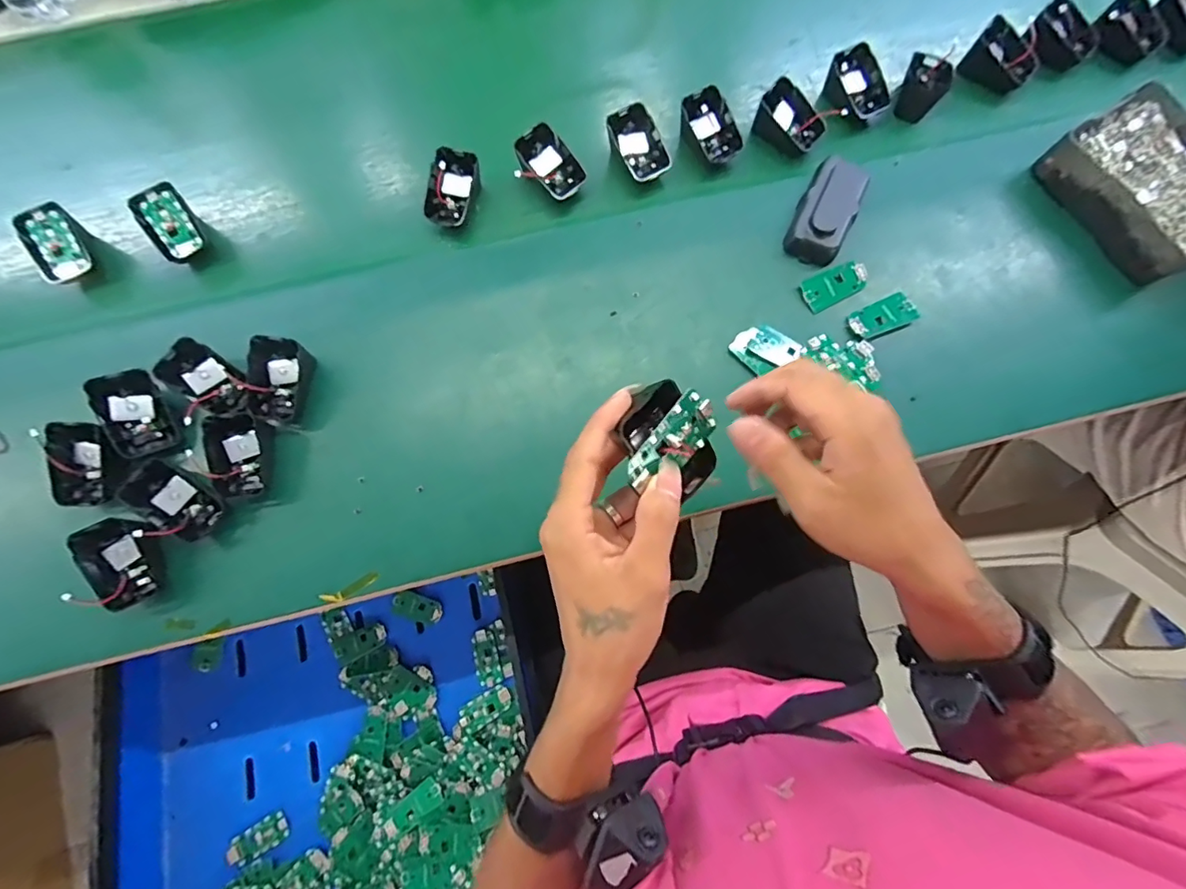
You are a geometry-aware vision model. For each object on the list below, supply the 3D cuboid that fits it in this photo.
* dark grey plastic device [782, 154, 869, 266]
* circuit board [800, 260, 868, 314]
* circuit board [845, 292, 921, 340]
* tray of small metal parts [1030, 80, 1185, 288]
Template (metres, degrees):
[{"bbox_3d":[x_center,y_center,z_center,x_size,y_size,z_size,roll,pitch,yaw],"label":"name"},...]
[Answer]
[{"bbox_3d":[0.221,-0.222,0.477,0.050,0.024,0.103,24,78,6],"label":"dark grey plastic device"},{"bbox_3d":[0.225,-0.149,0.472,0.065,0.004,0.031,-28,78,-5],"label":"circuit board"},{"bbox_3d":[0.266,-0.117,0.466,0.061,0.005,0.030,-23,77,-4],"label":"circuit board"},{"bbox_3d":[0.523,-0.244,0.481,0.124,0.048,0.157,-32,78,-6],"label":"tray of small metal parts"}]

